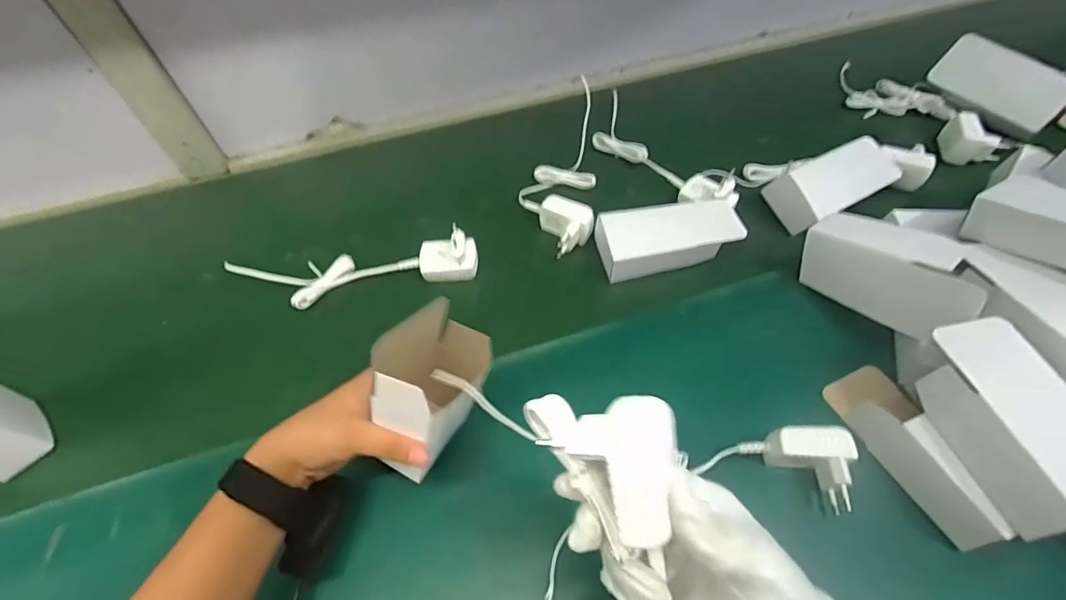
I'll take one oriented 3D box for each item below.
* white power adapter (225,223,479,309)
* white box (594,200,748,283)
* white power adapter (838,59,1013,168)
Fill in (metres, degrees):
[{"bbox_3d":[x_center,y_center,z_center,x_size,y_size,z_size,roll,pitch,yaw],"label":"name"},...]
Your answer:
[{"bbox_3d":[-0.199,-0.034,0.498,0.277,0.041,0.064,-7,56,0],"label":"white power adapter"},{"bbox_3d":[0.145,-0.070,0.506,0.146,0.033,0.068,-12,56,-4],"label":"white box"},{"bbox_3d":[0.512,-0.266,0.638,0.083,0.036,0.247,-26,58,-13],"label":"white power adapter"}]

